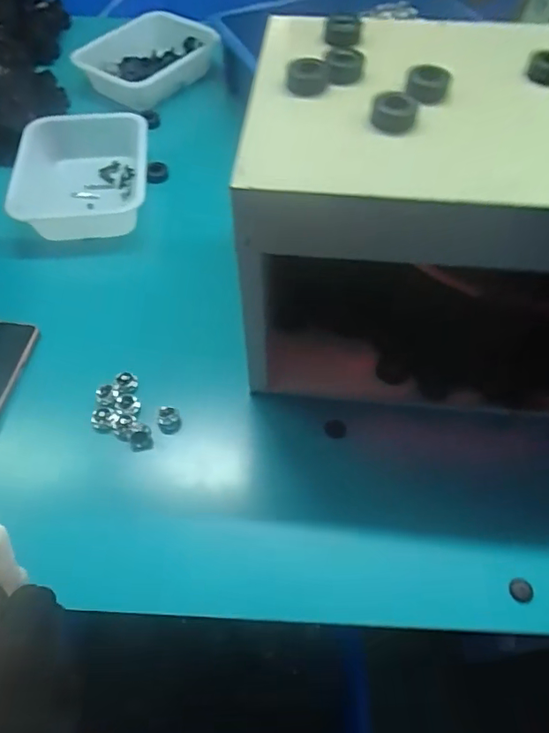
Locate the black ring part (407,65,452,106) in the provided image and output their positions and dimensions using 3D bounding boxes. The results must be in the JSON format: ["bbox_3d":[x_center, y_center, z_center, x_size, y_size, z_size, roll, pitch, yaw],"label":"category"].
[{"bbox_3d":[0.140,-0.257,0.459,0.037,0.020,0.041,14,57,9],"label":"black ring part"}]

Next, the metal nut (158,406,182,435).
[{"bbox_3d":[-0.114,0.060,0.550,0.022,0.022,0.025,-2,56,-2],"label":"metal nut"}]

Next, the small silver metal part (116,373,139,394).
[{"bbox_3d":[-0.168,0.019,0.576,0.023,0.019,0.016,-9,56,-6],"label":"small silver metal part"}]

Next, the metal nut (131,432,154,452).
[{"bbox_3d":[-0.141,0.080,0.533,0.023,0.018,0.014,-11,56,-8],"label":"metal nut"}]

